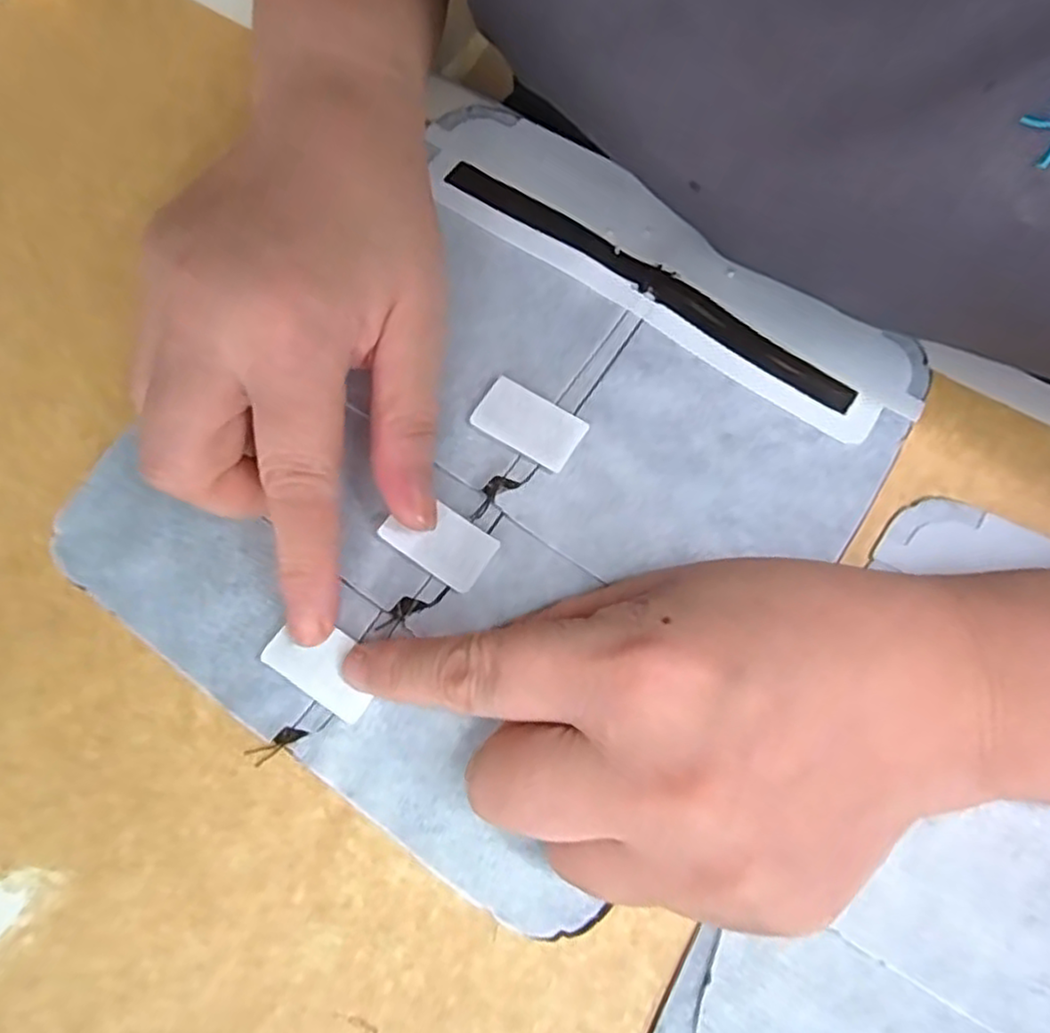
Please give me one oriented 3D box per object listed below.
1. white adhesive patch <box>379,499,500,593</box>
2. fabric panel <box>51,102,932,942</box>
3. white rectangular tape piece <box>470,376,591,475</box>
[{"bbox_3d":[-0.025,0.006,0.209,0.032,0.005,0.019,33,74,10],"label":"white adhesive patch"},{"bbox_3d":[-0.005,-0.020,0.222,0.186,0.011,0.213,36,75,11],"label":"fabric panel"},{"bbox_3d":[0.001,-0.029,0.221,0.032,0.004,0.019,31,74,10],"label":"white rectangular tape piece"}]

